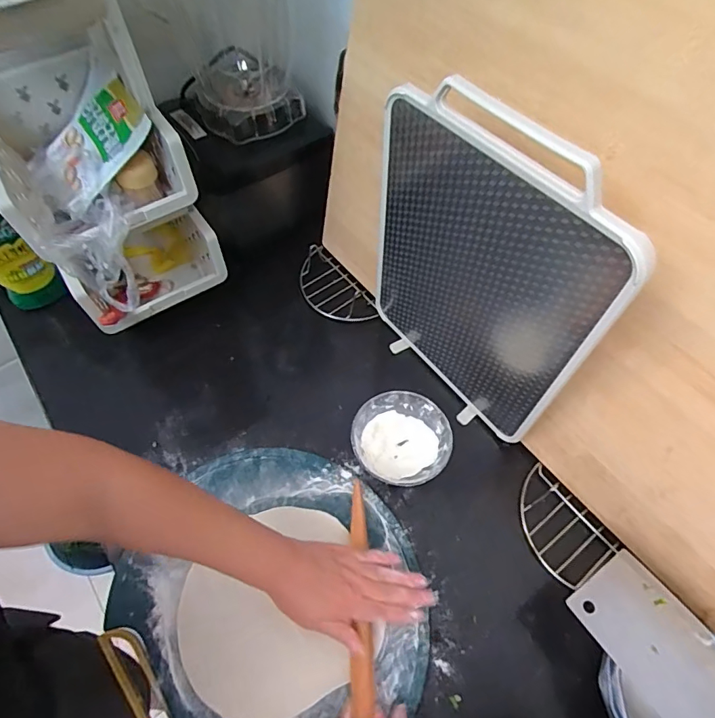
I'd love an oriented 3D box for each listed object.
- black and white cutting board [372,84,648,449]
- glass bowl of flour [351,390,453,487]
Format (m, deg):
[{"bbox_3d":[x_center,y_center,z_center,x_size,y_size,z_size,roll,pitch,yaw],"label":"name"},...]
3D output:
[{"bbox_3d":[0.118,-0.082,0.504,0.024,0.379,0.283,-34,64,-20],"label":"black and white cutting board"},{"bbox_3d":[0.056,0.106,0.594,0.118,0.052,0.115,0,58,0],"label":"glass bowl of flour"}]

